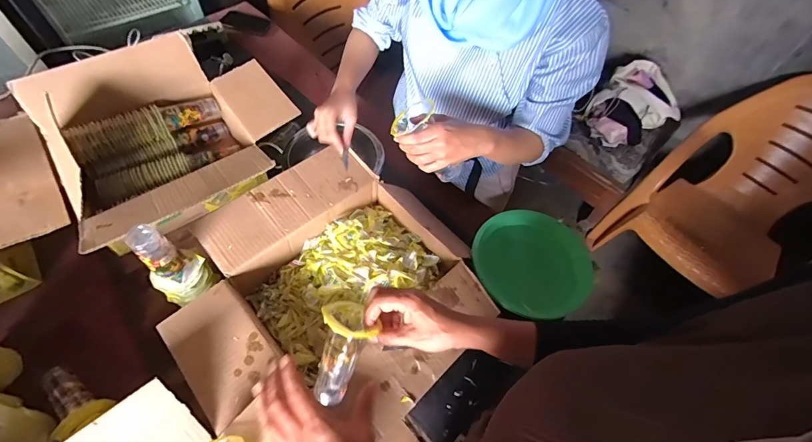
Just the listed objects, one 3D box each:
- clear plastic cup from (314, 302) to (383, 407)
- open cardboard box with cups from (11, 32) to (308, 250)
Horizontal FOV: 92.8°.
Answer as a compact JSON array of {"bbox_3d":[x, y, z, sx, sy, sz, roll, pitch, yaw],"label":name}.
[{"bbox_3d":[-0.084,0.172,0.483,0.071,0.069,0.123,17,97,6],"label":"clear plastic cup"},{"bbox_3d":[-0.463,-0.166,0.826,0.437,0.223,0.399,-30,64,-22],"label":"open cardboard box with cups"}]

